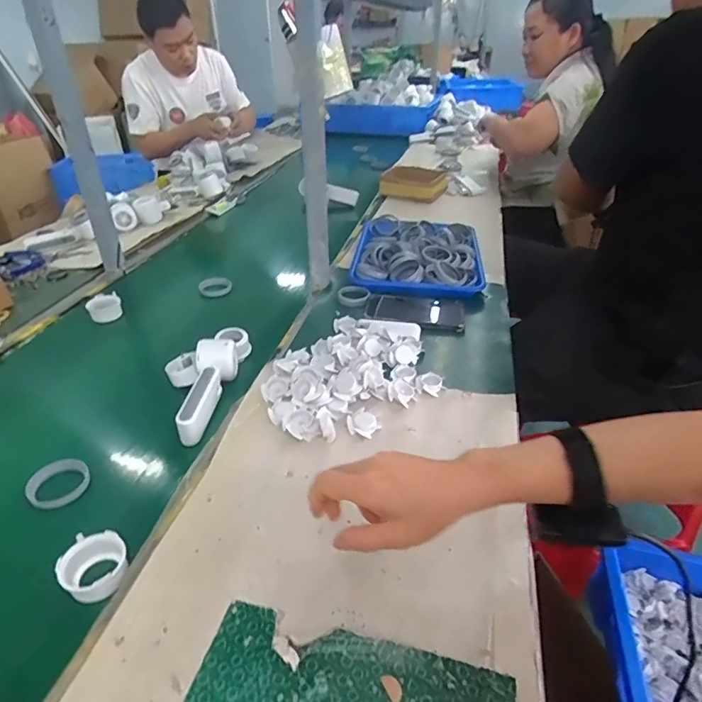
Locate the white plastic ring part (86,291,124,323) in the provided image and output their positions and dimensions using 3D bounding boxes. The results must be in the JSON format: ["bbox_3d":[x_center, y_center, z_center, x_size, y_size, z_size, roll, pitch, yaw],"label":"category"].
[{"bbox_3d":[-0.421,-0.075,0.822,0.053,0.037,0.037,-22,39,-29],"label":"white plastic ring part"}]

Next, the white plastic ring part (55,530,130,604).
[{"bbox_3d":[-0.230,0.191,0.428,0.050,0.031,0.049,0,33,0],"label":"white plastic ring part"}]

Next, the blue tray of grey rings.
[{"bbox_3d":[0.133,-0.202,0.963,0.245,0.050,0.314,4,34,7],"label":"blue tray of grey rings"}]

